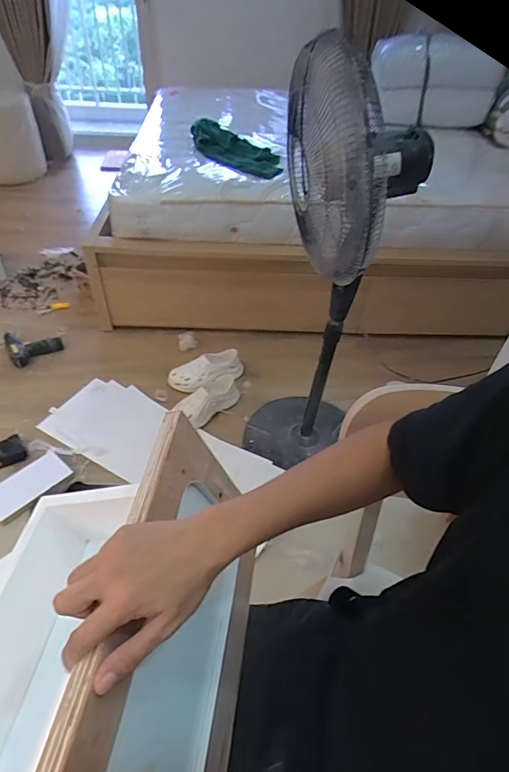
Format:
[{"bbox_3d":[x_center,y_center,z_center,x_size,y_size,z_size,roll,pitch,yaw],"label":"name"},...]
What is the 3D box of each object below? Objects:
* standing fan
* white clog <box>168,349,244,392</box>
[{"bbox_3d":[0.150,-0.168,1.052,0.271,1.016,0.349,11,46,8],"label":"standing fan"},{"bbox_3d":[-0.164,-0.050,1.604,0.271,0.084,0.109,-23,51,-24],"label":"white clog"}]

